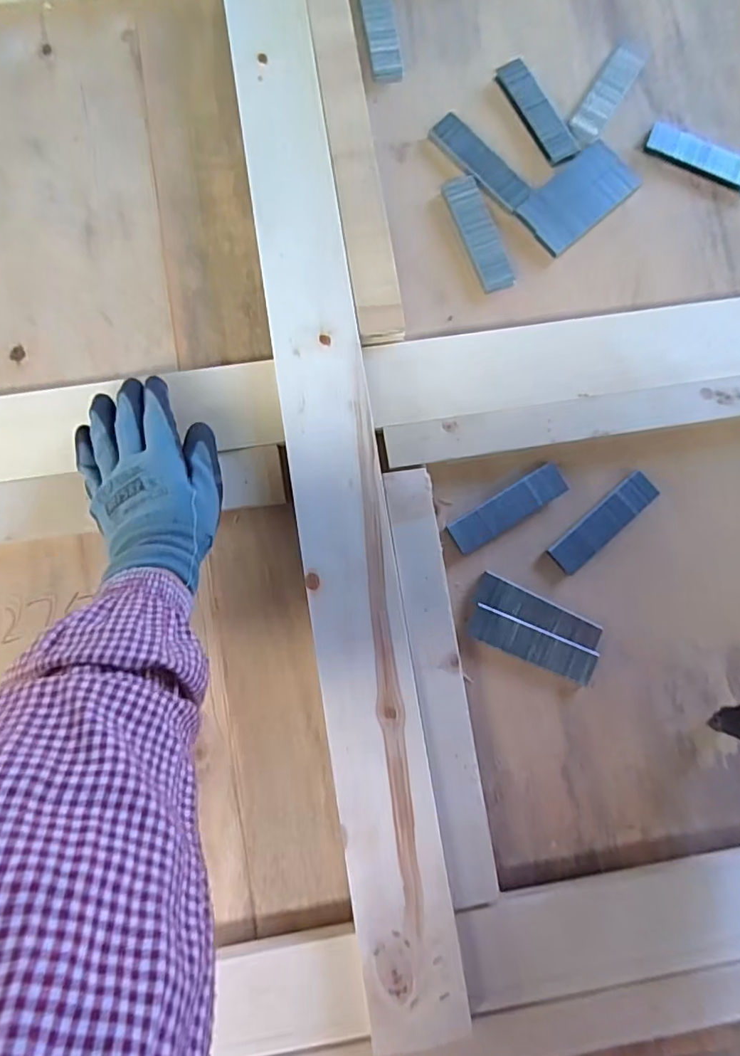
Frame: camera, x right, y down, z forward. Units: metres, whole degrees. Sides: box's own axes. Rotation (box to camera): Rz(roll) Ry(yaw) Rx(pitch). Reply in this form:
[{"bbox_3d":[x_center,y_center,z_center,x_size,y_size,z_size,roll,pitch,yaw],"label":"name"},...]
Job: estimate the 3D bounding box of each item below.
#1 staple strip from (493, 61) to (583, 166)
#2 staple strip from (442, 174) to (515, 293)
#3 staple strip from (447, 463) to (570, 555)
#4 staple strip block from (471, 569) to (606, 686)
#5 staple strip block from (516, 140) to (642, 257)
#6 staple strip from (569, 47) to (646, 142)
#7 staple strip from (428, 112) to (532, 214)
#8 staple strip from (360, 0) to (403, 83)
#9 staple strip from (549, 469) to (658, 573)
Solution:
[{"bbox_3d":[0.153,-0.387,0.486,0.032,0.005,0.107,-29,86,-5],"label":"staple strip"},{"bbox_3d":[0.098,-0.265,0.473,0.031,0.006,0.109,-19,85,-4],"label":"staple strip"},{"bbox_3d":[0.116,-0.017,0.443,0.105,0.009,0.029,-32,86,-5],"label":"staple strip"},{"bbox_3d":[0.138,0.084,0.434,0.109,0.009,0.052,24,84,1],"label":"staple strip block"},{"bbox_3d":[0.190,-0.302,0.478,0.110,0.004,0.059,-41,87,-6],"label":"staple strip block"},{"bbox_3d":[0.221,-0.407,0.492,0.032,0.004,0.106,32,84,1],"label":"staple strip"},{"bbox_3d":[0.101,-0.333,0.480,0.034,0.004,0.107,-42,87,-6],"label":"staple strip"},{"bbox_3d":[0.011,-0.467,0.491,0.030,0.008,0.104,-9,84,-3],"label":"staple strip"},{"bbox_3d":[0.199,-0.005,0.446,0.105,0.008,0.029,-41,87,-6],"label":"staple strip"}]

